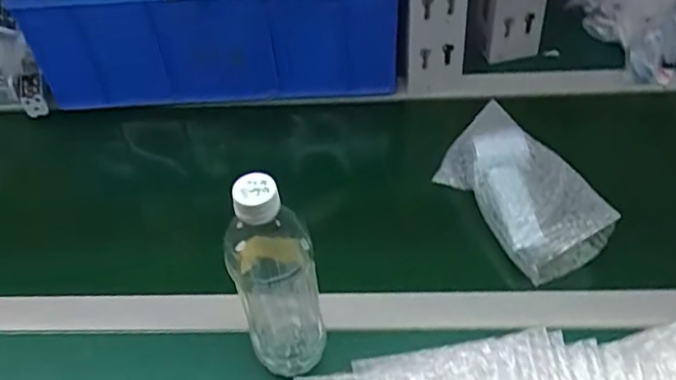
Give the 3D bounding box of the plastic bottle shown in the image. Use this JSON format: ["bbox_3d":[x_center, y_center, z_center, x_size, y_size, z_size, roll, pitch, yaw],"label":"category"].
[{"bbox_3d":[-0.054,0.064,0.498,0.062,0.223,0.076,-17,47,-8],"label":"plastic bottle"}]

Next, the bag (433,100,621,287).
[{"bbox_3d":[0.185,-0.003,0.657,0.100,0.064,0.206,-24,49,-15],"label":"bag"}]

